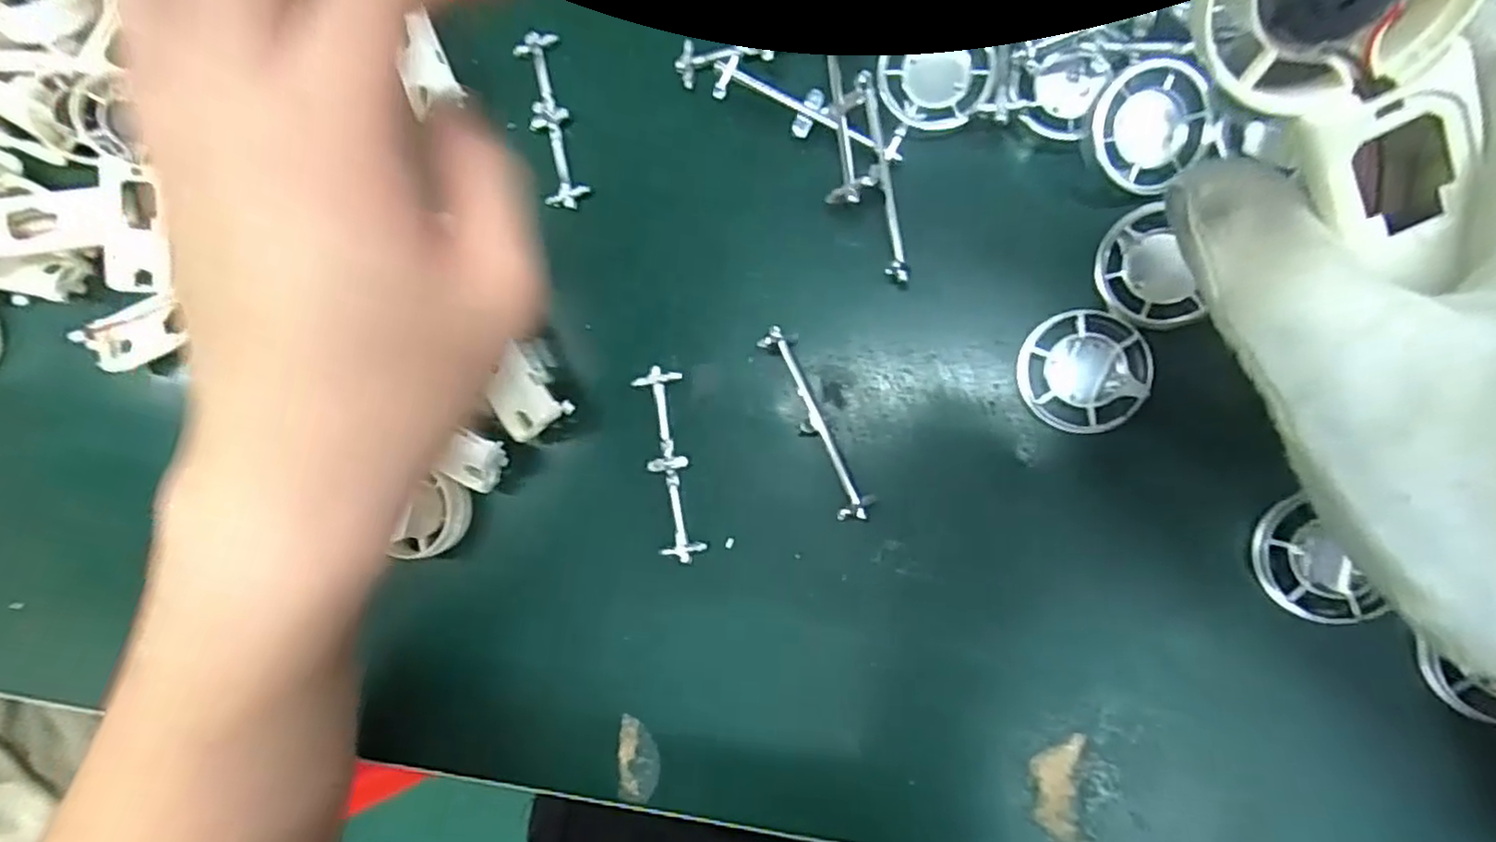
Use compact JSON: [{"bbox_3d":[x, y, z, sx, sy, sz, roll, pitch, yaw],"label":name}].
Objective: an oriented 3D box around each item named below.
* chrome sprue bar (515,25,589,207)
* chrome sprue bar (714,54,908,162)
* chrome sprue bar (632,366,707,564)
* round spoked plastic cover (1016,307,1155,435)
[{"bbox_3d":[-0.078,-0.119,0.274,0.017,0.009,0.070,-14,85,12],"label":"chrome sprue bar"},{"bbox_3d":[0.021,-0.108,0.242,0.070,0.009,0.016,25,94,13],"label":"chrome sprue bar"},{"bbox_3d":[-0.029,0.016,0.258,0.017,0.006,0.071,-9,86,13],"label":"chrome sprue bar"},{"bbox_3d":[0.109,-0.016,0.226,0.039,0.009,0.039,-1,88,19],"label":"round spoked plastic cover"}]

